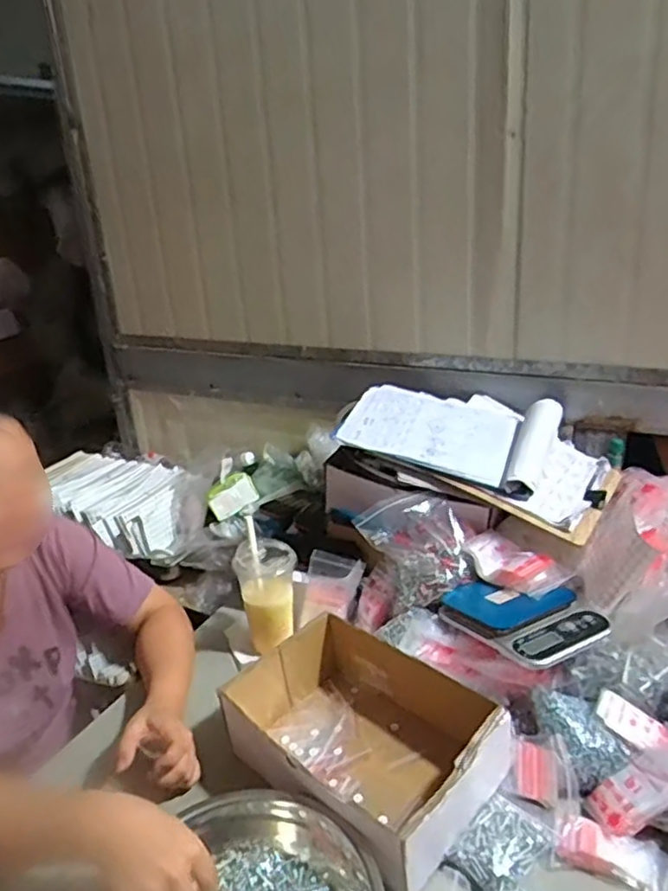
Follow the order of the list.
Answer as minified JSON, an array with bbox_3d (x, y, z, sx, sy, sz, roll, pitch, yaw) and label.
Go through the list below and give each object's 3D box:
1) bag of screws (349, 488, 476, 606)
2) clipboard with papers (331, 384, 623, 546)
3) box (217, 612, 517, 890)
[{"bbox_3d":[0.133,0.145,1.000,0.143,0.047,0.172,-32,66,-7],"label":"bag of screws"},{"bbox_3d":[0.242,-0.014,1.096,0.431,0.057,0.269,22,38,21],"label":"clipboard with papers"},{"bbox_3d":[0.031,0.339,0.786,0.297,0.095,0.227,15,28,40],"label":"box"}]

